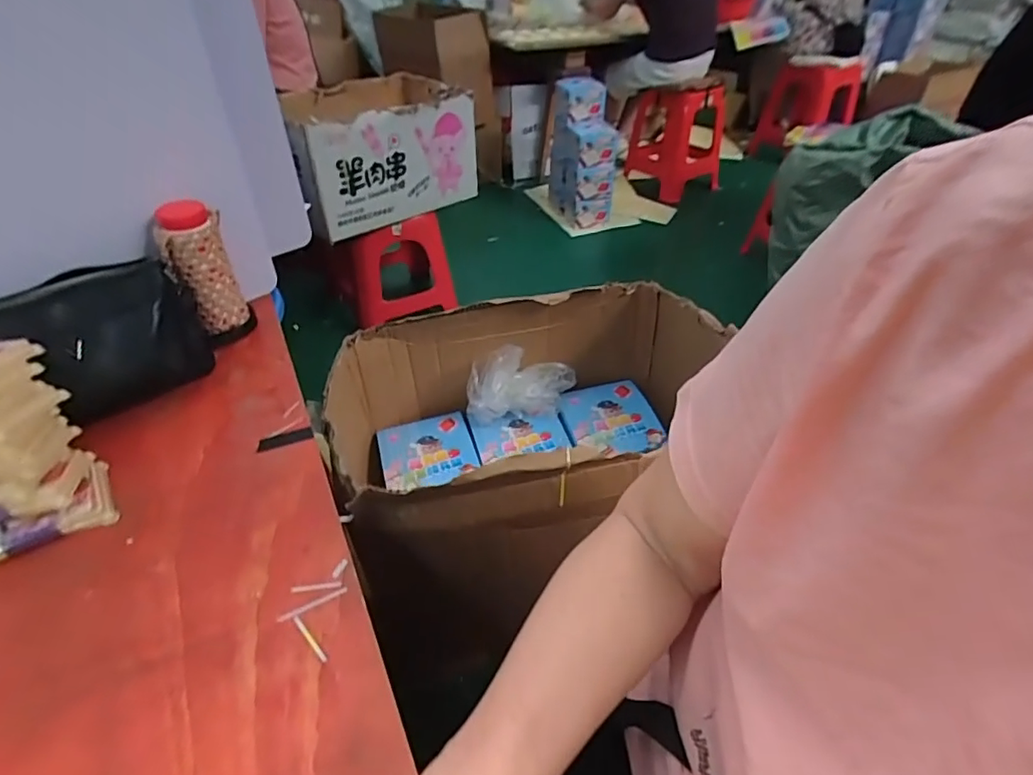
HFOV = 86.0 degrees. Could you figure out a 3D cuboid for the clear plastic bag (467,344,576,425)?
[{"bbox_3d":[0.012,-0.009,0.883,0.186,0.113,0.055,-11,42,-14],"label":"clear plastic bag"}]

